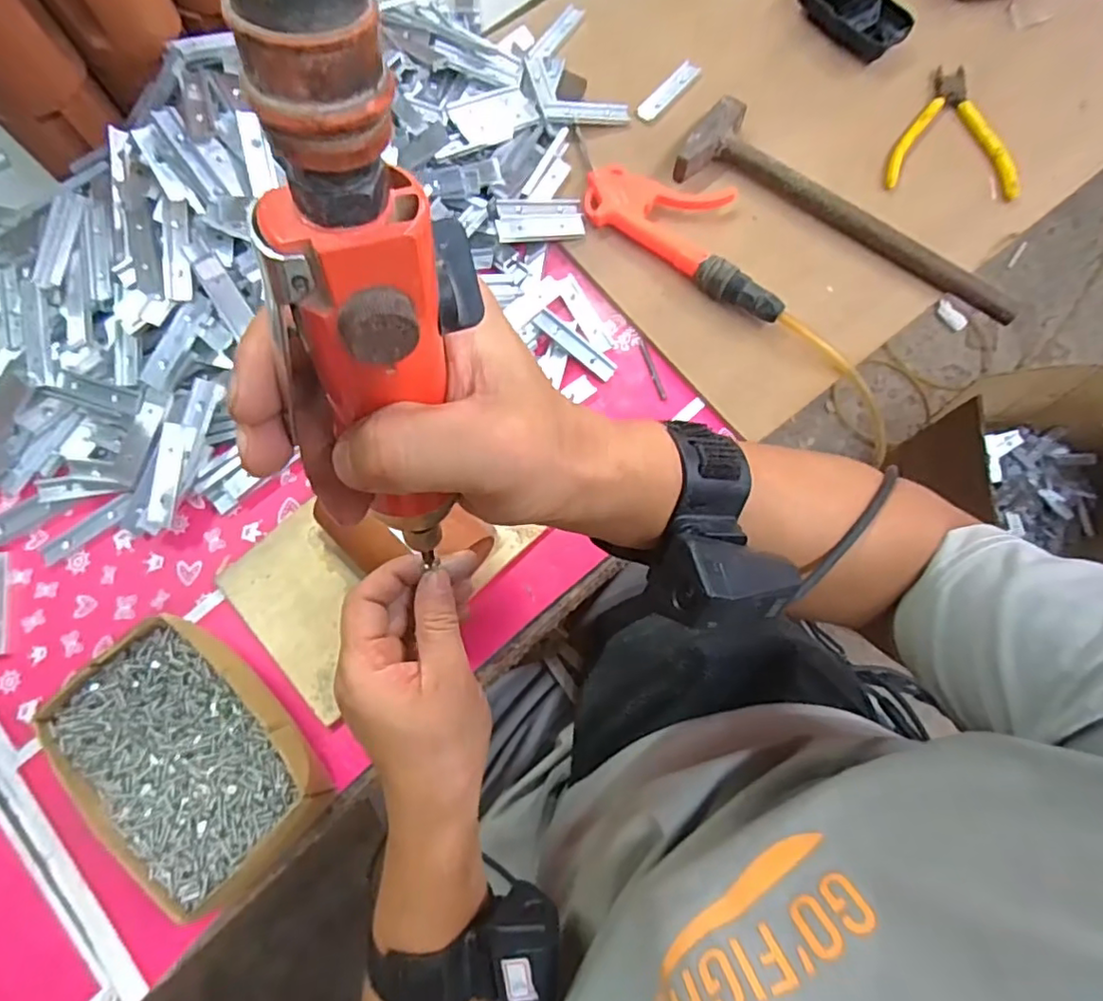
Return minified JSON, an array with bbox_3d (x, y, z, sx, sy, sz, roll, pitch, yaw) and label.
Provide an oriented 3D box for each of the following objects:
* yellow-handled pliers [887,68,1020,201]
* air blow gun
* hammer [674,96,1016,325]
[{"bbox_3d":[0.372,-0.341,0.555,0.111,0.017,0.134,12,77,2],"label":"yellow-handled pliers"},{"bbox_3d":[0.114,-0.249,0.528,0.235,0.030,0.089,38,80,7],"label":"air blow gun"},{"bbox_3d":[0.259,-0.251,0.530,0.307,0.034,0.078,34,79,7],"label":"hammer"}]

